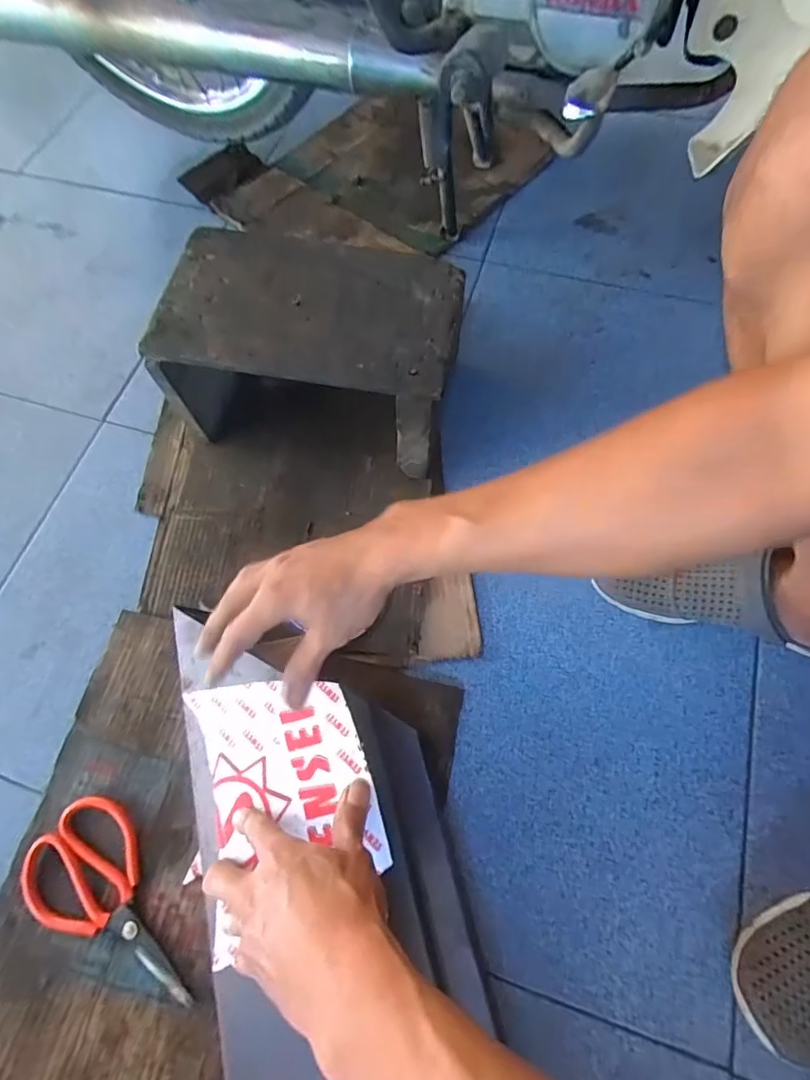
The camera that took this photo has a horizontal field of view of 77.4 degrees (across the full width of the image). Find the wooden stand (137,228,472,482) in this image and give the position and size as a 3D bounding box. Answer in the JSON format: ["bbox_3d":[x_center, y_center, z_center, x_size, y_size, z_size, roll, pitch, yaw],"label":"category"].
[{"bbox_3d":[-0.093,-0.205,0.549,0.293,0.131,0.173,11,69,6],"label":"wooden stand"}]

